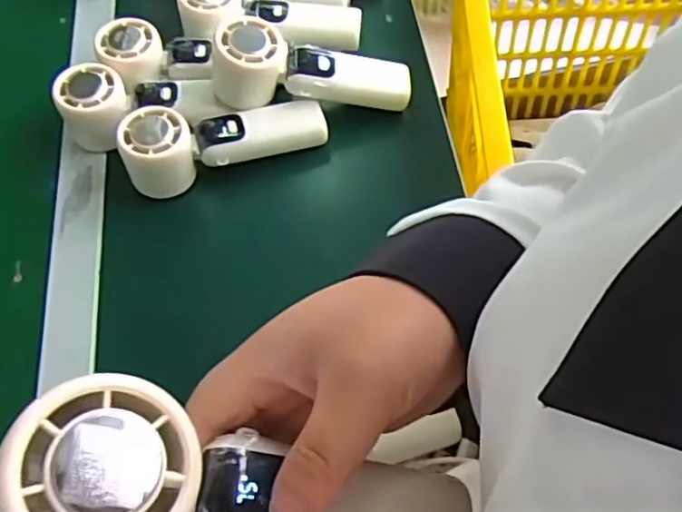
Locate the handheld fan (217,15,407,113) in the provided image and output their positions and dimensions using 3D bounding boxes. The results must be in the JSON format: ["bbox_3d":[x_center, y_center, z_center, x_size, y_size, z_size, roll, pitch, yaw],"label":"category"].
[{"bbox_3d":[-0.027,-0.154,0.550,0.162,0.061,0.053,3,59,-15],"label":"handheld fan"}]

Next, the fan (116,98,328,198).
[{"bbox_3d":[-0.097,-0.100,0.543,0.166,0.064,0.059,-20,61,-7],"label":"fan"}]

